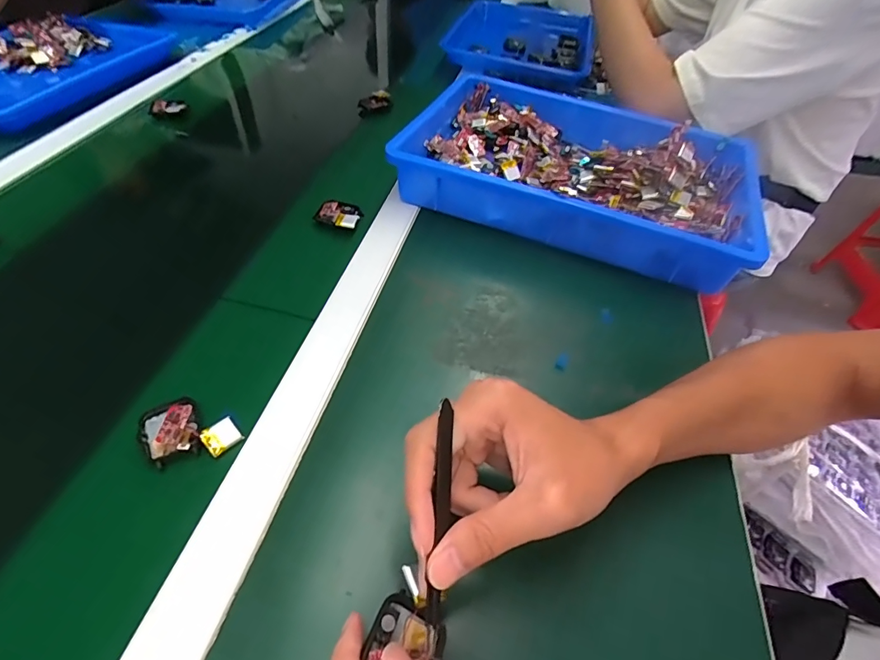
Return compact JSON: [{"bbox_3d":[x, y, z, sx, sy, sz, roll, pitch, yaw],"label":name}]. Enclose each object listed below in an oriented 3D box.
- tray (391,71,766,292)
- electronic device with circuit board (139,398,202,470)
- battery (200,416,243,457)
[{"bbox_3d":[0.153,-0.197,0.525,0.380,0.070,0.268,19,52,13],"label":"tray"},{"bbox_3d":[-0.185,0.069,0.307,0.037,0.012,0.045,-23,55,-20],"label":"electronic device with circuit board"},{"bbox_3d":[-0.150,0.073,0.306,0.022,0.004,0.020,-33,86,-36],"label":"battery"}]

